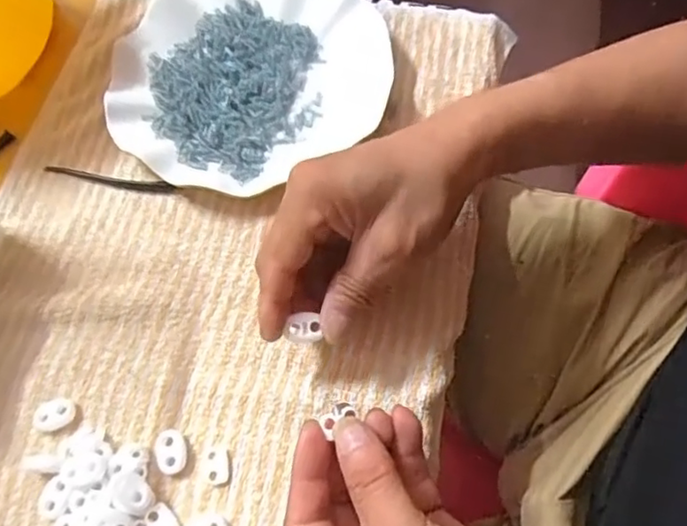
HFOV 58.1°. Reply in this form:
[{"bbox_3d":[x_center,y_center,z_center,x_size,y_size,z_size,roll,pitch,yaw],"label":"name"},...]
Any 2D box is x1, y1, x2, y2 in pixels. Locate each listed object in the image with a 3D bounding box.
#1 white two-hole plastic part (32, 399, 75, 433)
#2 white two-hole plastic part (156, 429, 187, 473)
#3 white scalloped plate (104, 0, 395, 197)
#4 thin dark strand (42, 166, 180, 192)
[{"bbox_3d":[-0.158,0.083,0.339,0.022,0.004,0.017,-12,65,-2],"label":"white two-hole plastic part"},{"bbox_3d":[-0.091,0.099,0.326,0.015,0.005,0.023,-19,65,-5],"label":"white two-hole plastic part"},{"bbox_3d":[-0.065,-0.128,0.422,0.182,0.025,0.177,-1,65,3],"label":"white scalloped plate"},{"bbox_3d":[-0.152,-0.054,0.401,0.089,0.008,0.007,10,66,8],"label":"thin dark strand"}]

